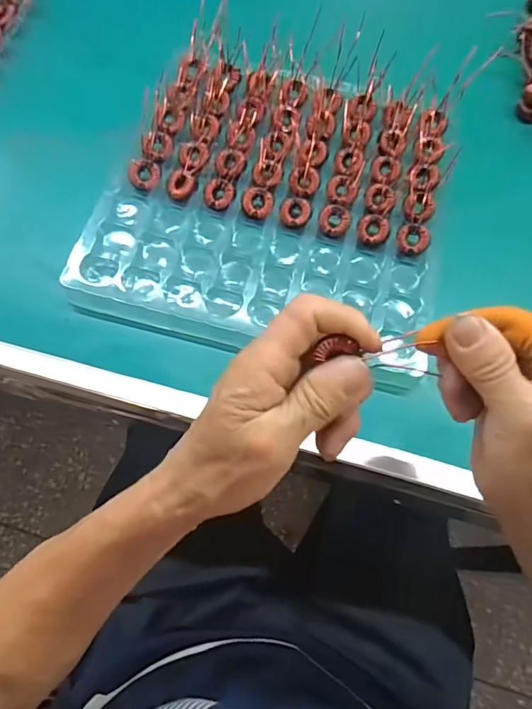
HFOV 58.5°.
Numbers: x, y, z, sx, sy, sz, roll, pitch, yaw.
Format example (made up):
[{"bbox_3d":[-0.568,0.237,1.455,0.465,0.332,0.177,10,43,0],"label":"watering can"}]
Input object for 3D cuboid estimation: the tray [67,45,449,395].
[{"bbox_3d":[0.009,-0.131,0.408,0.277,0.025,0.274,14,69,3],"label":"tray"}]

